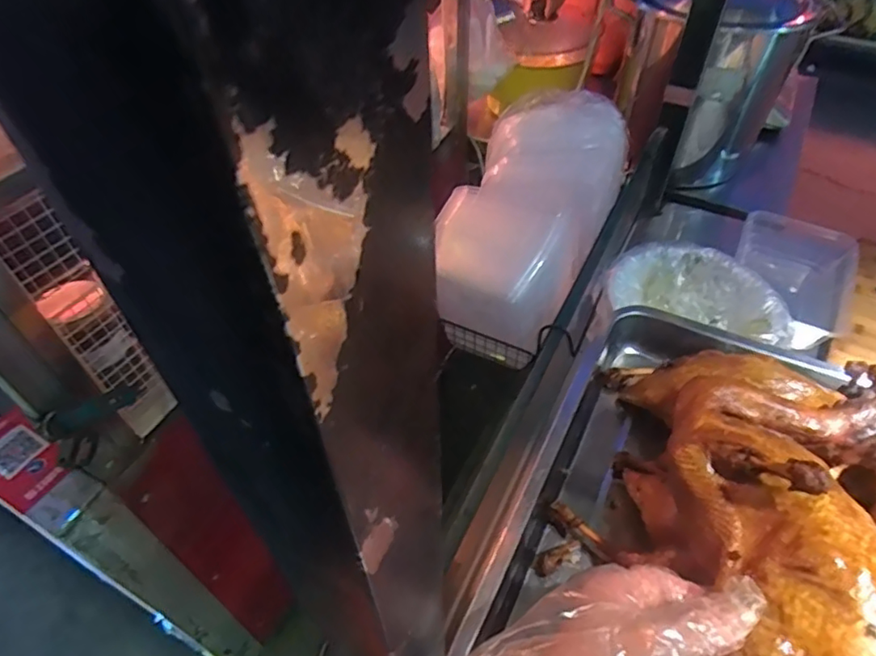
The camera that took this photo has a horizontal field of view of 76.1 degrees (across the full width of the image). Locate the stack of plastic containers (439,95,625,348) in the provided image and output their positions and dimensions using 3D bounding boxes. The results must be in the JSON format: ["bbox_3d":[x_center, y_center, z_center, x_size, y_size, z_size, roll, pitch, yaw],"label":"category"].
[{"bbox_3d":[0.112,-0.140,0.649,0.149,0.118,0.313,16,50,15],"label":"stack of plastic containers"}]

